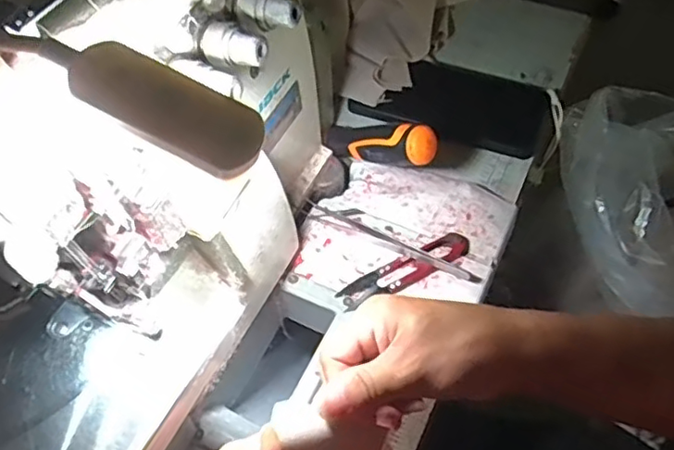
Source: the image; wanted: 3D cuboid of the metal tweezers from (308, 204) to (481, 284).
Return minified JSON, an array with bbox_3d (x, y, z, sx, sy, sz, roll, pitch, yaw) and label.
[{"bbox_3d":[0.043,0.012,0.464,0.137,0.009,0.015,24,58,16],"label":"metal tweezers"}]

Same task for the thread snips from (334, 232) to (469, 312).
[{"bbox_3d":[0.051,0.032,0.452,0.105,0.007,0.023,-26,59,-17],"label":"thread snips"}]

